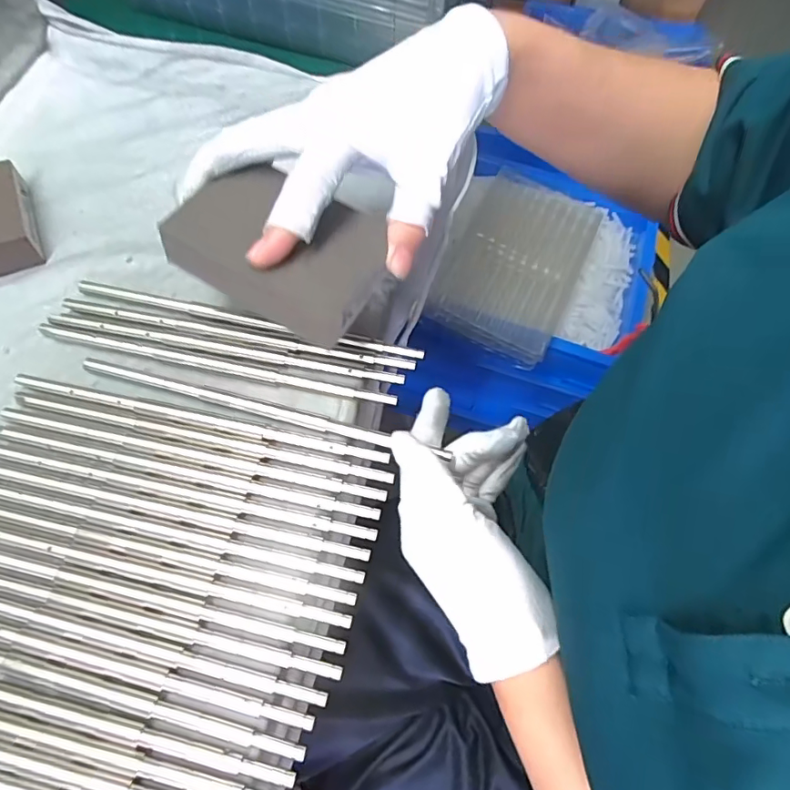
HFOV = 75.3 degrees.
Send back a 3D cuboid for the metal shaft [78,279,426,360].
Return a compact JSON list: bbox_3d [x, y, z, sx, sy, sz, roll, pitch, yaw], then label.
[{"bbox_3d":[-0.088,-0.046,0.302,0.211,0.004,0.009,13,66,2],"label":"metal shaft"}]

